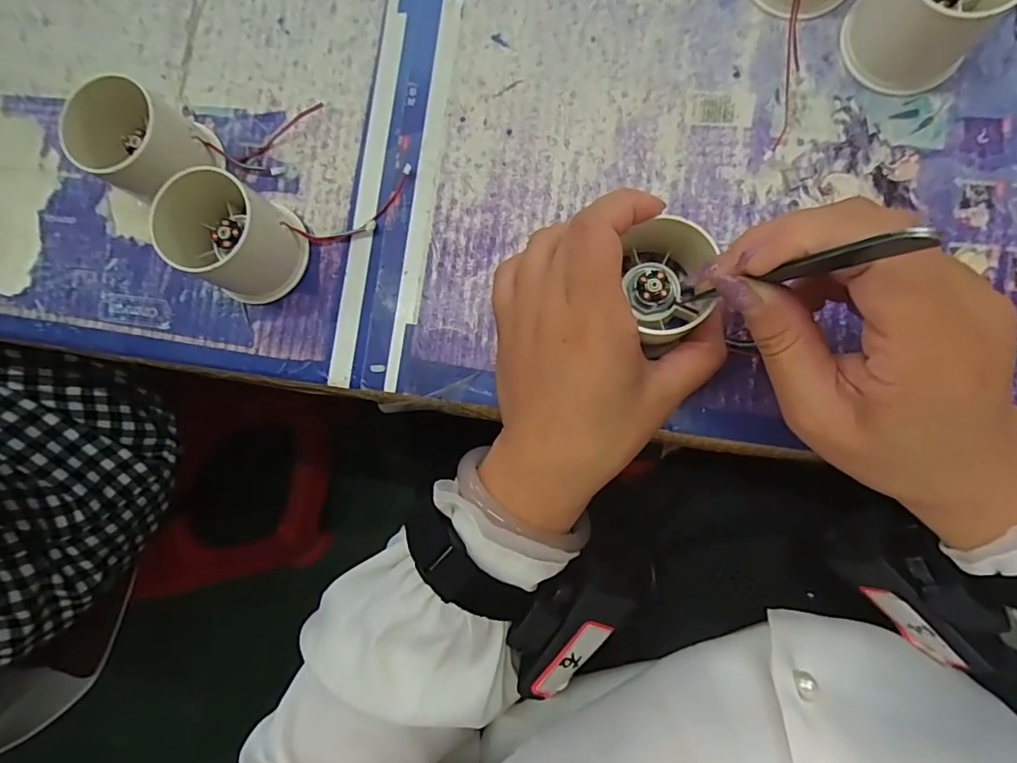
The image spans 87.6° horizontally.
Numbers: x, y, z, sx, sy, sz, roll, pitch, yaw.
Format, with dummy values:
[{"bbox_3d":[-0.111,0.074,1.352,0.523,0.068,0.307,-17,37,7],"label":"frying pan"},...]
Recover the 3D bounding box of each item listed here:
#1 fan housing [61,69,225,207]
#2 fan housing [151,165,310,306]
[{"bbox_3d":[-0.187,-0.121,0.277,0.049,0.055,0.054,8,88,8],"label":"fan housing"},{"bbox_3d":[-0.143,-0.075,0.271,0.061,0.050,0.054,29,90,8],"label":"fan housing"}]

